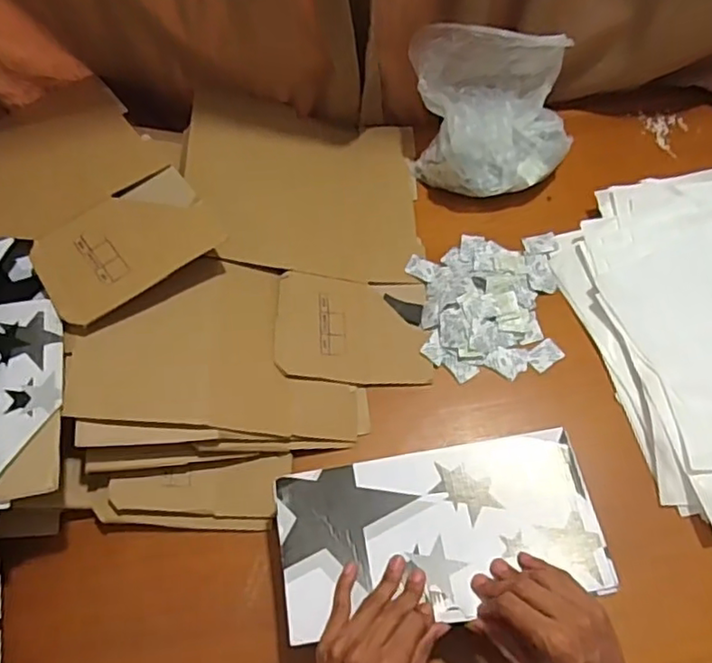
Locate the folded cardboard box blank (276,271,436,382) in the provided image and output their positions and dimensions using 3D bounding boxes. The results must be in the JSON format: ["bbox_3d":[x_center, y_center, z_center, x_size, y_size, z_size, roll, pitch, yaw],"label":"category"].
[{"bbox_3d":[-0.003,-0.004,0.737,0.178,0.011,0.132,5,65,-10],"label":"folded cardboard box blank"}]

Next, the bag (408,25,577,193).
[{"bbox_3d":[0.178,-0.274,0.780,0.208,0.154,0.154,0,63,3],"label":"bag"}]

